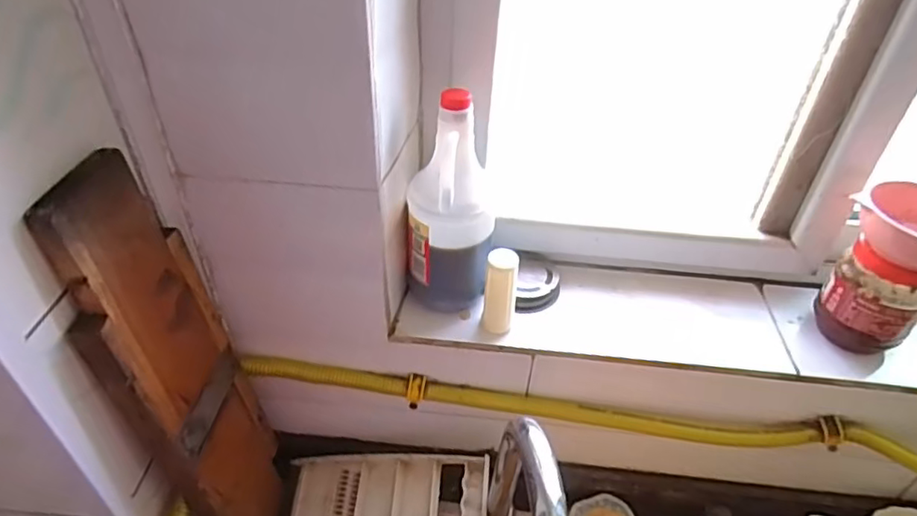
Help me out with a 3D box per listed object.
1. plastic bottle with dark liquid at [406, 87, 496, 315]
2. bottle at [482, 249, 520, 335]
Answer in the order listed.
[{"bbox_3d":[-0.009,-0.056,0.566,0.081,0.216,0.084,1,40,-1],"label":"plastic bottle with dark liquid"},{"bbox_3d":[0.041,0.035,0.568,0.029,0.091,0.027,4,40,1],"label":"bottle"}]

